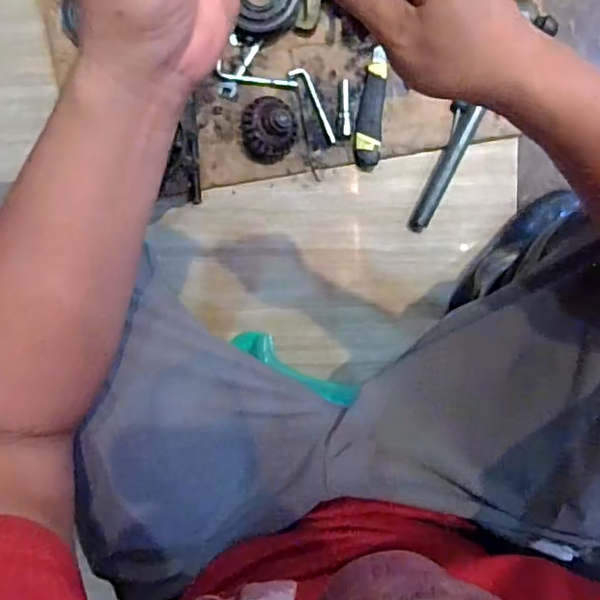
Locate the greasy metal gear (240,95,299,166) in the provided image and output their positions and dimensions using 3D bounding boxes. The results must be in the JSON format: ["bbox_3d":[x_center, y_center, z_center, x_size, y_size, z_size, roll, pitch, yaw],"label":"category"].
[{"bbox_3d":[-0.042,-0.236,0.810,0.075,0.061,0.085,-2,96,-1],"label":"greasy metal gear"}]

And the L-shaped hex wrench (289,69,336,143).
[{"bbox_3d":[0.023,-0.279,0.832,0.021,0.010,0.114,-32,95,2],"label":"L-shaped hex wrench"}]

